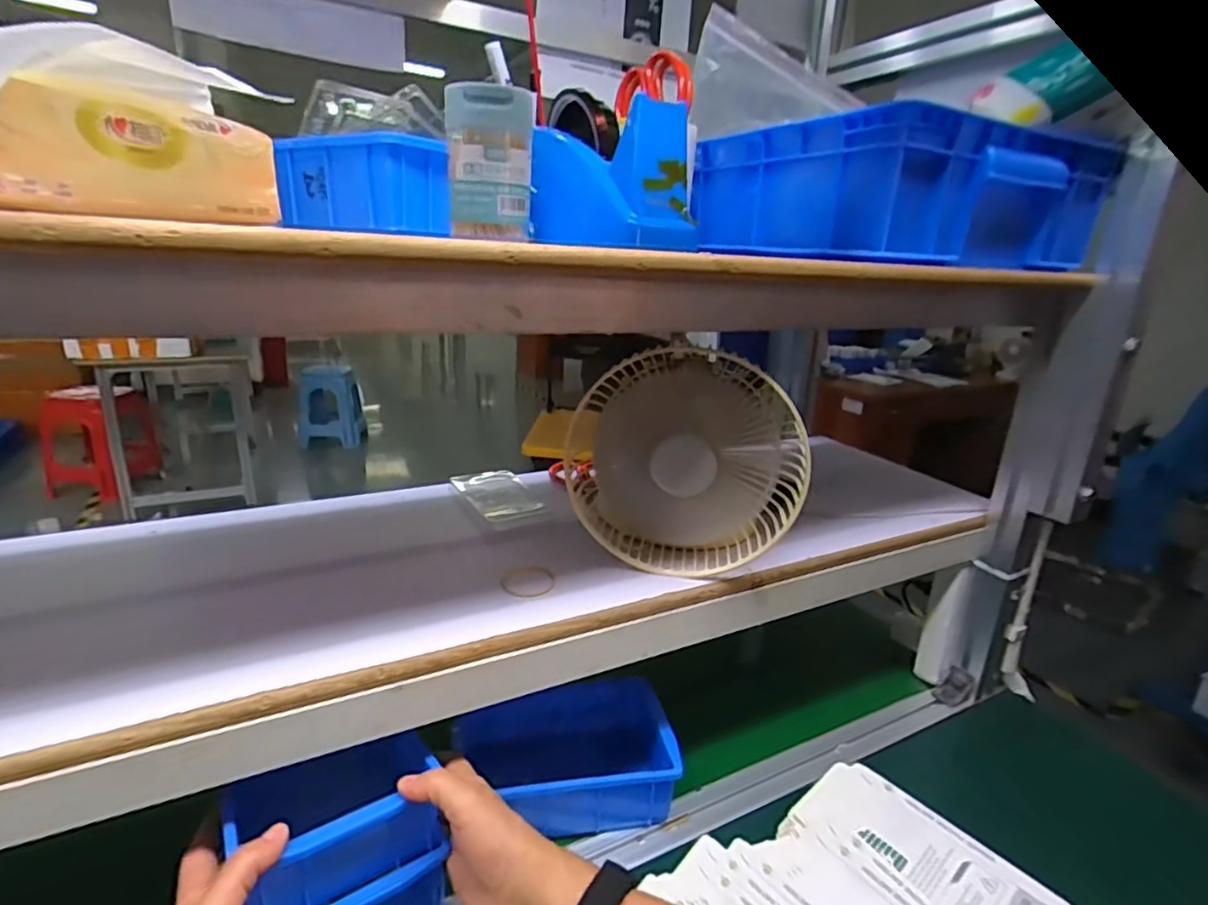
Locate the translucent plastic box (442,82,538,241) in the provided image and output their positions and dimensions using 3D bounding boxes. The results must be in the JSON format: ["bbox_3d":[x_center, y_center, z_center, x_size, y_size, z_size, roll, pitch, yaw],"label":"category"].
[{"bbox_3d":[-0.064,-0.162,0.350,0.047,0.076,0.015,0,17,-9],"label":"translucent plastic box"}]

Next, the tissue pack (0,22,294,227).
[{"bbox_3d":[-0.236,-0.151,0.290,0.069,0.073,0.146,16,21,36],"label":"tissue pack"}]

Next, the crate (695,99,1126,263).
[{"bbox_3d":[0.283,-0.246,0.613,0.287,0.104,0.247,-5,19,-26],"label":"crate"}]

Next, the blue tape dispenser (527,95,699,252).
[{"bbox_3d":[-0.001,-0.222,0.519,0.070,0.095,0.204,-4,18,-21],"label":"blue tape dispenser"}]

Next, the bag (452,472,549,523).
[{"bbox_3d":[-0.115,0.045,0.678,0.068,0.017,0.115,-8,20,-33],"label":"bag"}]

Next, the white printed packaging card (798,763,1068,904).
[{"bbox_3d":[0.253,0.321,0.492,0.075,0.013,0.188,-24,29,-30],"label":"white printed packaging card"}]

